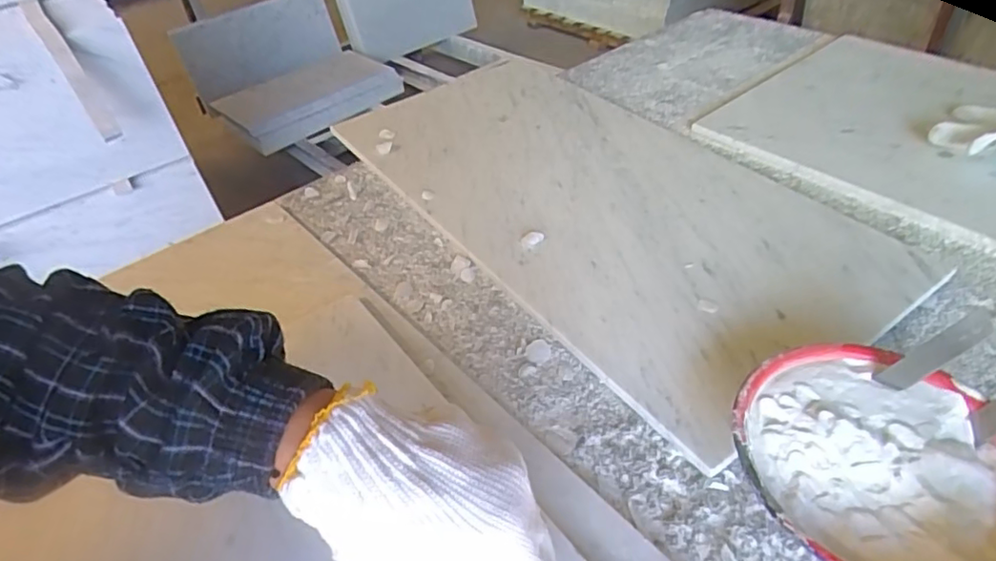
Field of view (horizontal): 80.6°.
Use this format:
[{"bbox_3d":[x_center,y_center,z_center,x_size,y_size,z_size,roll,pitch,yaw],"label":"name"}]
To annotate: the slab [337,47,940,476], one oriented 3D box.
[{"bbox_3d":[0.095,-0.105,0.627,0.324,0.035,0.625,-29,48,-25],"label":"slab"}]

